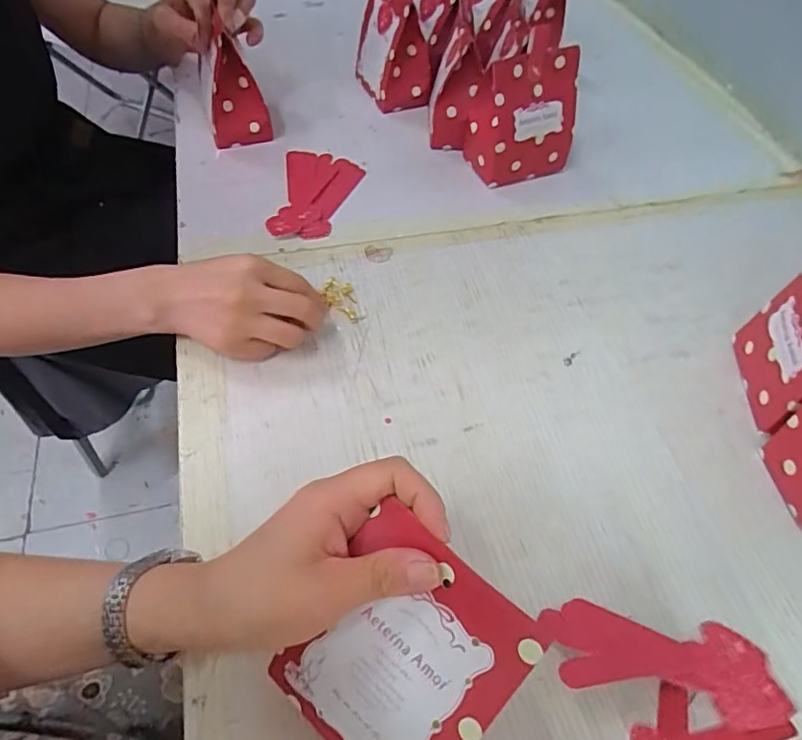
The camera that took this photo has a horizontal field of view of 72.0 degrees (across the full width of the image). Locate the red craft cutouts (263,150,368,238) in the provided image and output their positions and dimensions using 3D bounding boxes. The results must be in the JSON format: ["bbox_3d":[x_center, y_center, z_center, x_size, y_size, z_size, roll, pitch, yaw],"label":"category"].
[{"bbox_3d":[-0.085,-0.186,0.563,0.081,0.014,0.136,4,54,-1],"label":"red craft cutouts"}]

